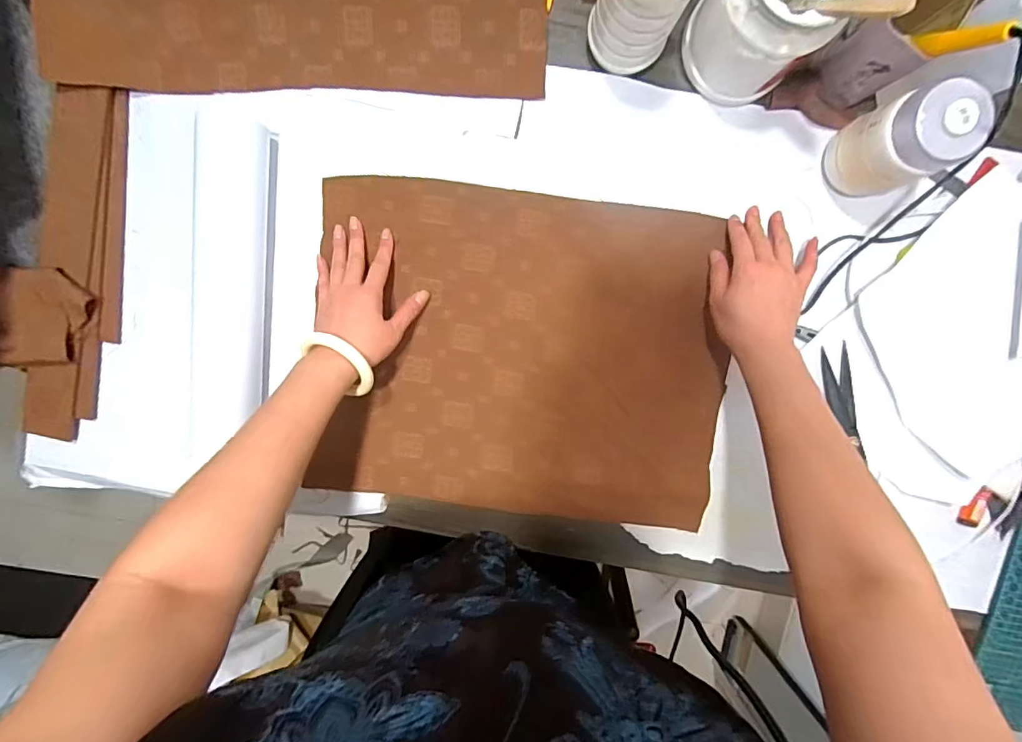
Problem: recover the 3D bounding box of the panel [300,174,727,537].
[{"bbox_3d":[0.016,-0.013,0.561,0.449,0.013,0.363,6,99,0],"label":"panel"}]

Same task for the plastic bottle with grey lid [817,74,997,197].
[{"bbox_3d":[0.367,-0.213,0.458,0.061,0.132,0.074,-16,99,2],"label":"plastic bottle with grey lid"}]

